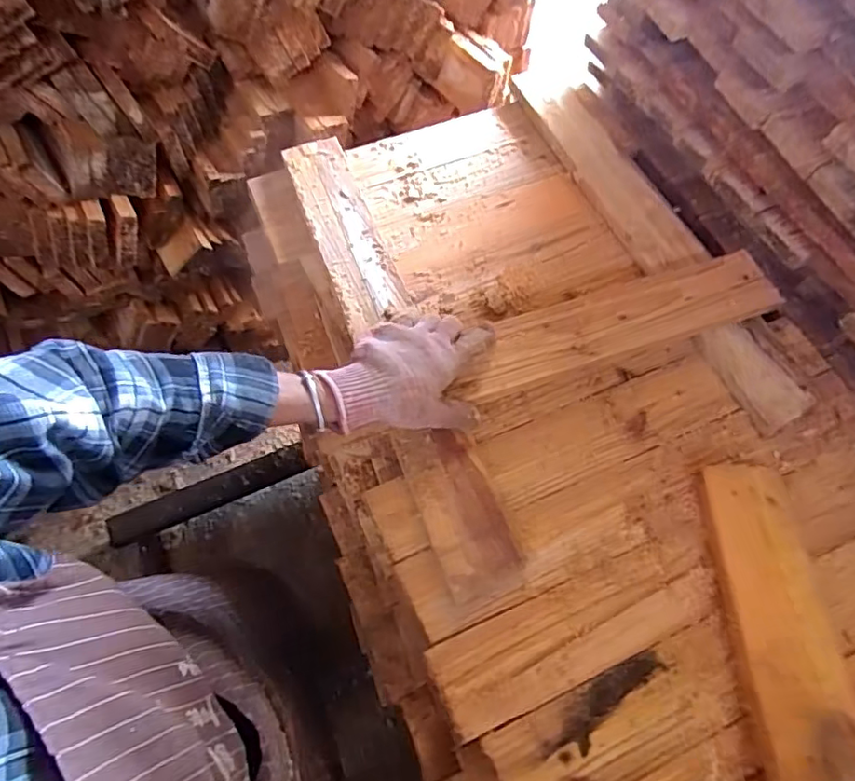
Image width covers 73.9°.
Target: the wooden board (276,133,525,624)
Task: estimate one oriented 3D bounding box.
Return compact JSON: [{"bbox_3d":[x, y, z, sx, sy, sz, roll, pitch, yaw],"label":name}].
[{"bbox_3d":[-0.044,-0.064,0.584,0.076,0.021,0.555,-17,66,-10],"label":"wooden board"}]

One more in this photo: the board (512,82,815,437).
[{"bbox_3d":[0.252,-0.182,0.649,0.066,0.030,0.505,-21,65,-11],"label":"board"}]

